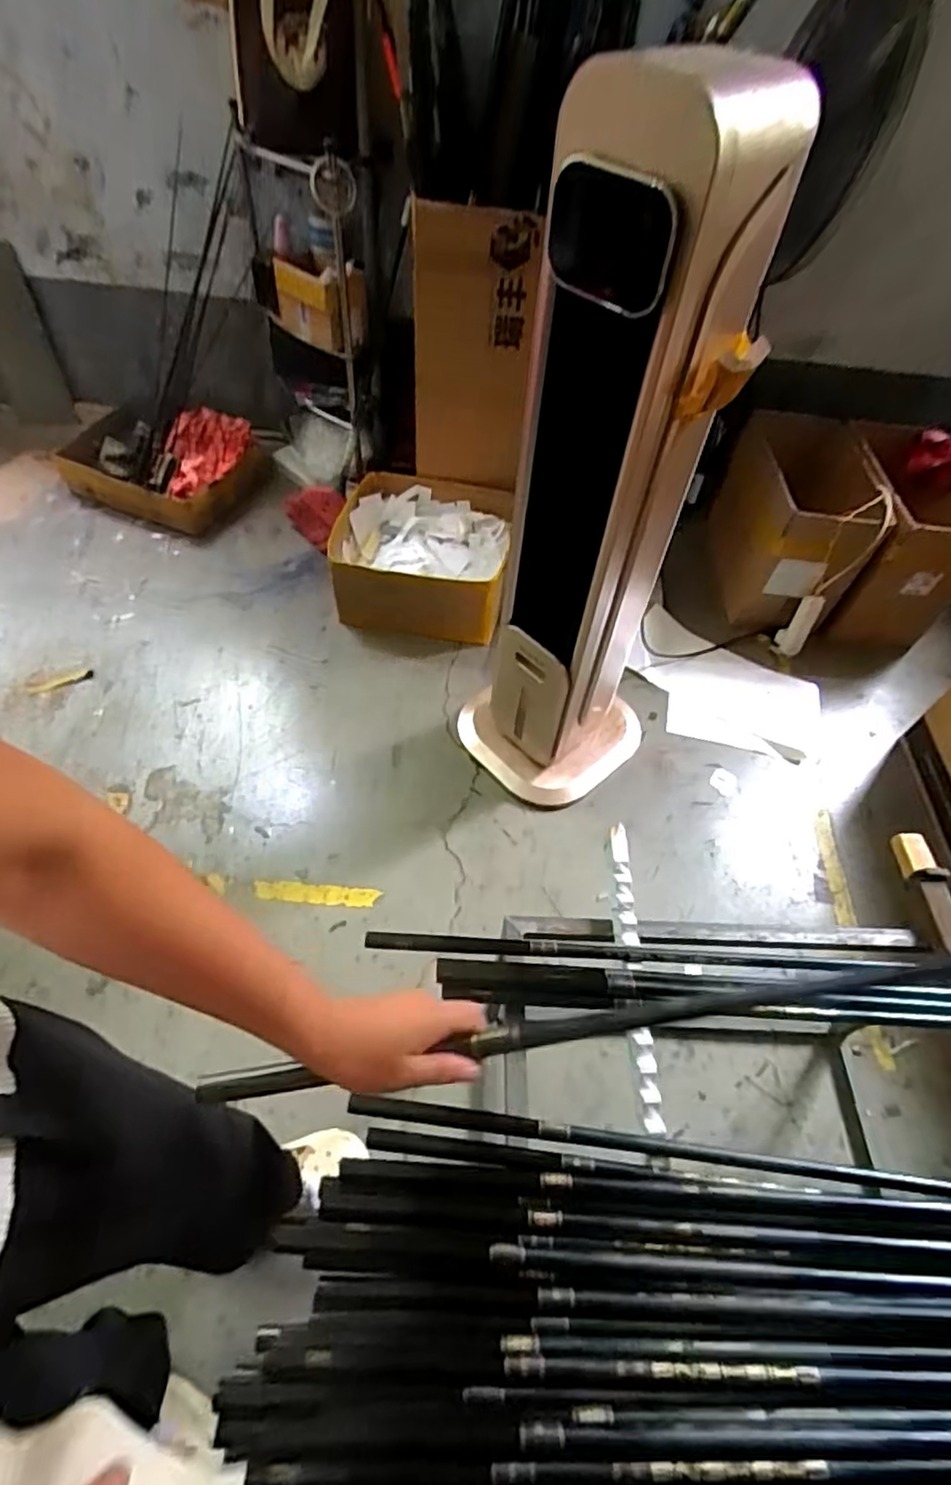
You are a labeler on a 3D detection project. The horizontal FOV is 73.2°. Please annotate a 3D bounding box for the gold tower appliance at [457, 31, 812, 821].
[{"bbox_3d":[0.208,-0.356,1.141,0.403,1.155,0.367,11,53,5],"label":"gold tower appliance"}]

